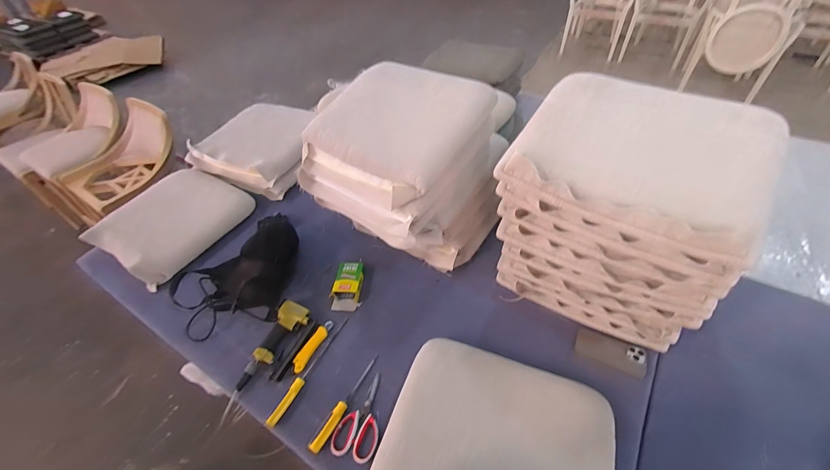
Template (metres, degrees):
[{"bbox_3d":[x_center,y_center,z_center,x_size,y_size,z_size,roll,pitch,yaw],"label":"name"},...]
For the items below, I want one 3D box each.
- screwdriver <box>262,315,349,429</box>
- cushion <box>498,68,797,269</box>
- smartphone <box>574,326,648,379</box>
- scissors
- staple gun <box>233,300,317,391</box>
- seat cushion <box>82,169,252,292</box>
[{"bbox_3d":[-0.274,0.341,0.925,0.030,0.034,0.314,17,52,19],"label":"screwdriver"},{"bbox_3d":[0.439,-0.171,0.706,0.428,0.074,0.368,25,55,24],"label":"cushion"},{"bbox_3d":[0.502,0.299,0.910,0.163,0.011,0.080,20,53,21],"label":"smartphone"},{"bbox_3d":[-0.115,0.433,0.849,0.101,0.012,0.192,13,45,20],"label":"scissors"},{"bbox_3d":[-0.365,0.307,0.962,0.125,0.036,0.250,13,53,16],"label":"staple gun"},{"bbox_3d":[-0.870,-0.054,1.255,0.435,0.097,0.427,18,52,20],"label":"seat cushion"}]

